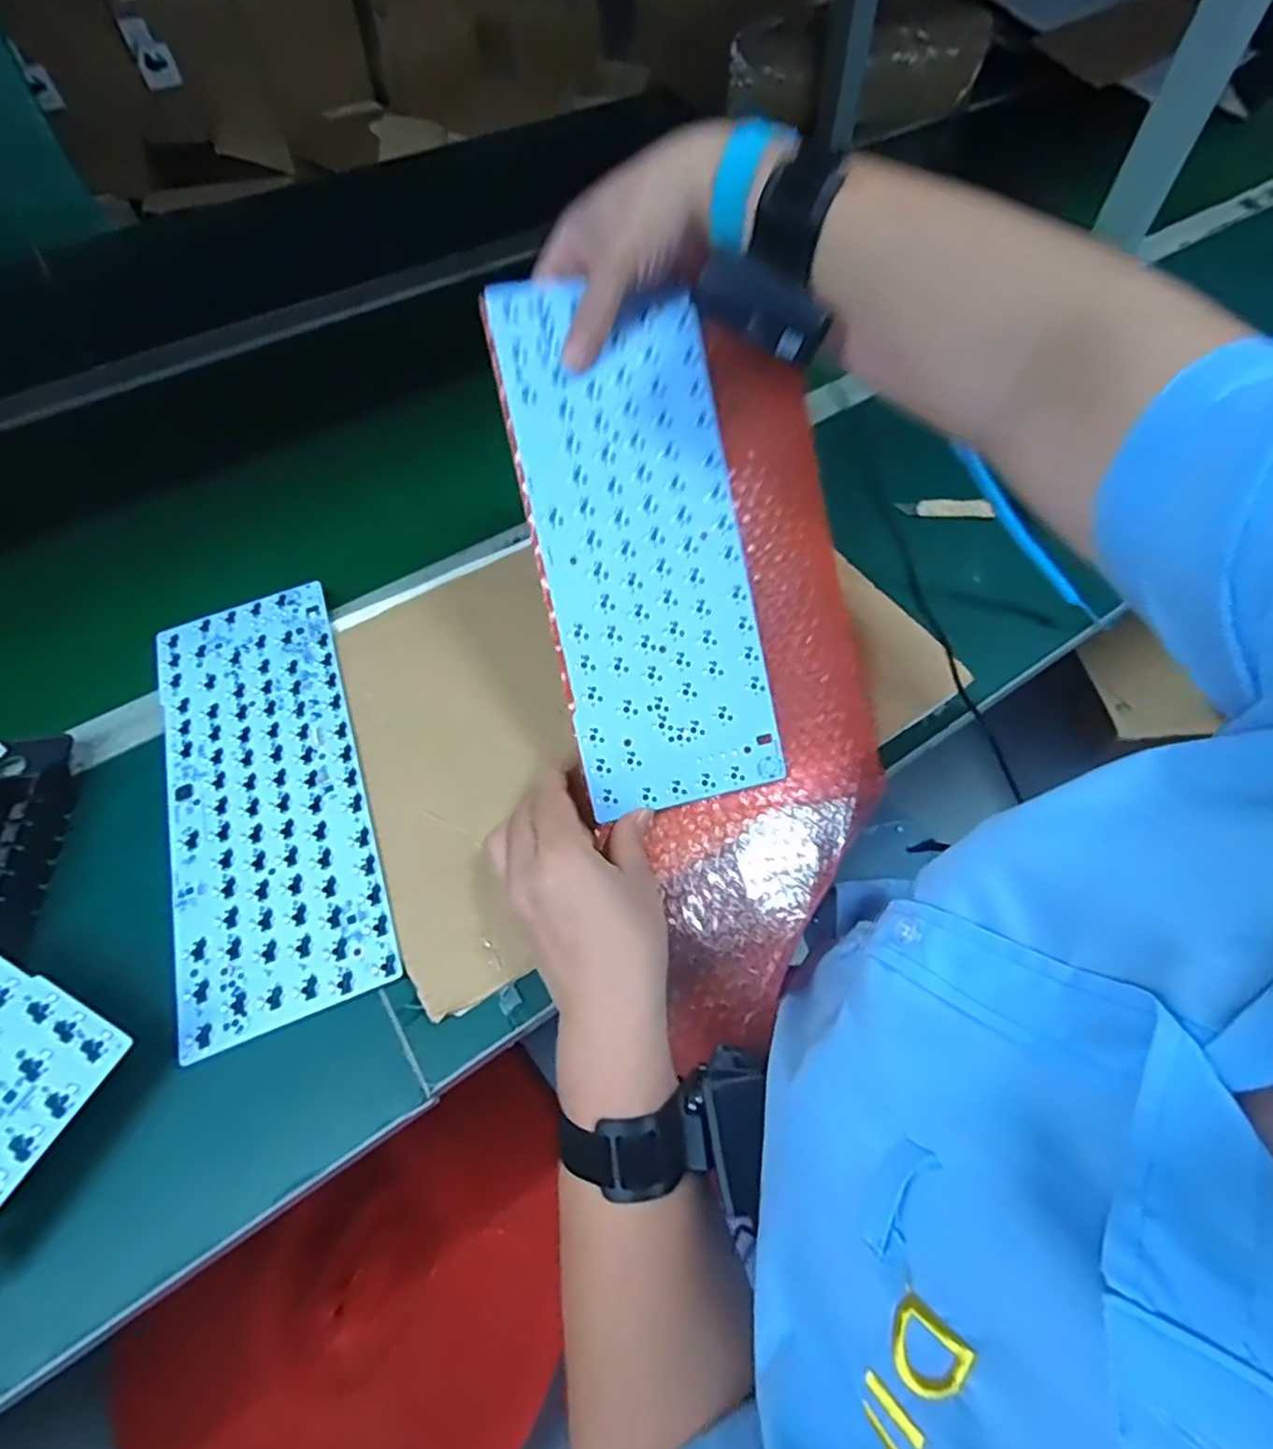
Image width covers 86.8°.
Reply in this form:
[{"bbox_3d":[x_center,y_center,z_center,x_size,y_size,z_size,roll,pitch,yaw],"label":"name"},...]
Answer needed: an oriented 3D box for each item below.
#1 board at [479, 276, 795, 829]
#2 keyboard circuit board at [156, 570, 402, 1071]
[{"bbox_3d":[0.004,-0.103,0.401,0.118,0.009,0.301,-14,95,-8],"label":"board"},{"bbox_3d":[-0.239,0.035,0.433,0.120,0.009,0.305,-18,60,-11],"label":"keyboard circuit board"}]

